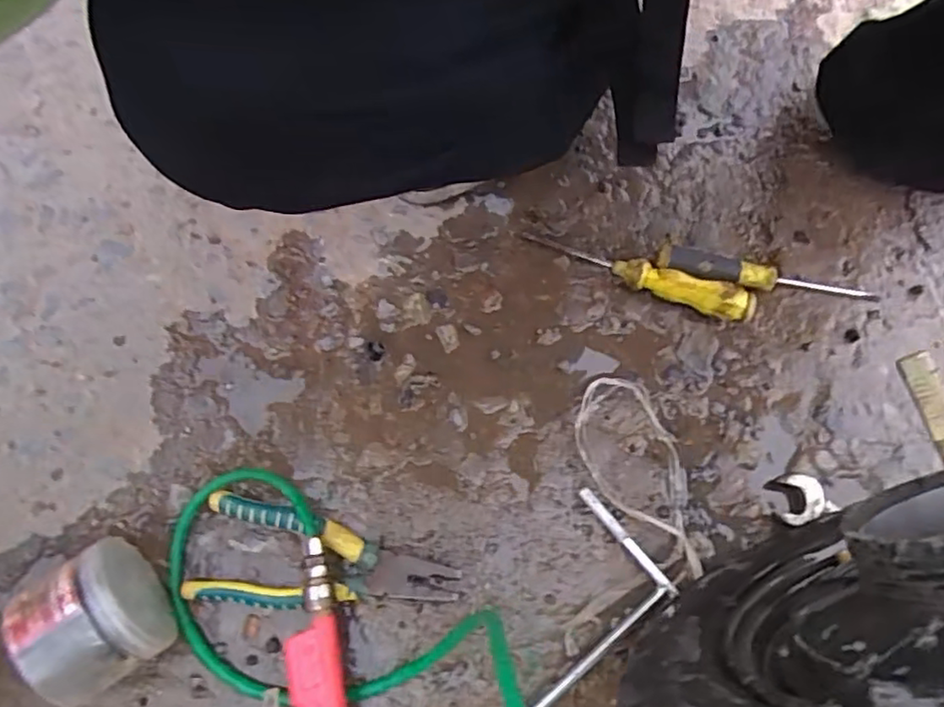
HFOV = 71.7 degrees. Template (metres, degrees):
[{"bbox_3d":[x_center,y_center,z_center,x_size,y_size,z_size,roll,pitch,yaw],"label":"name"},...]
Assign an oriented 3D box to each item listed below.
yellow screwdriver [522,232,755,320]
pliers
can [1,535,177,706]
[{"bbox_3d":[0.142,-0.072,0.572,0.202,0.021,0.029,22,69,21],"label":"yellow screwdriver"},{"bbox_3d":[-0.107,0.150,0.473,0.188,0.026,0.072,9,69,0],"label":"pliers"},{"bbox_3d":[-0.250,0.177,0.435,0.077,0.077,0.081,-33,71,-13],"label":"can"}]

